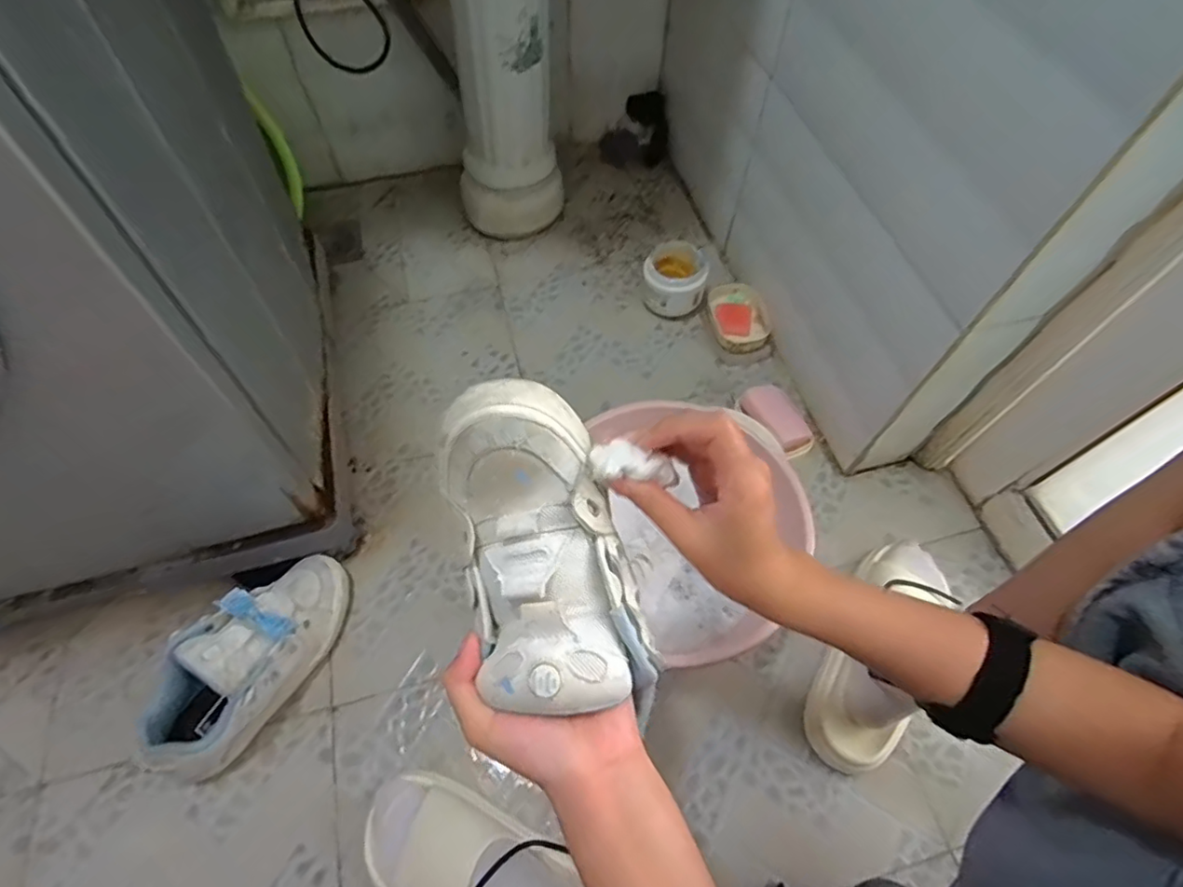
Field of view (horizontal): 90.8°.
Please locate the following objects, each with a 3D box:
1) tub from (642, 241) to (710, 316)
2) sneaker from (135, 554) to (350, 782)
[{"bbox_3d":[0.136,-0.267,0.965,0.097,0.099,0.076,11,59,6],"label":"tub"},{"bbox_3d":[-0.376,0.228,0.646,0.117,0.122,0.235,27,63,13],"label":"sneaker"}]

